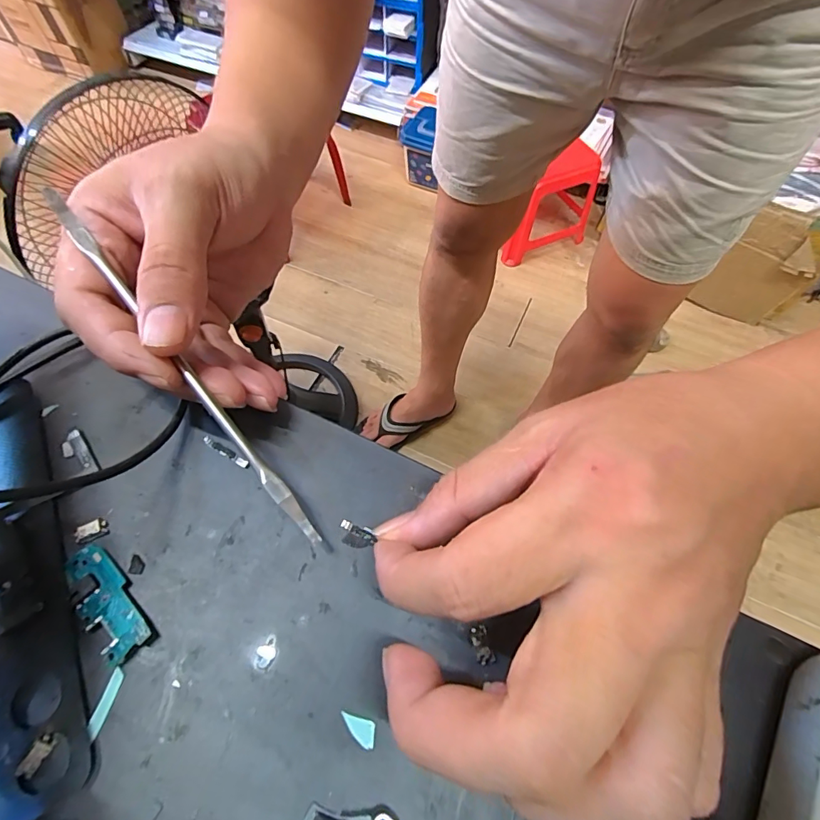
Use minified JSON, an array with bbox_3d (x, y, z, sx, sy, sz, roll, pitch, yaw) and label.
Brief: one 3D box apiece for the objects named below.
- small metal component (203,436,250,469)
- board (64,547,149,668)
[{"bbox_3d":[-0.078,0.018,0.195,0.024,0.004,0.004,26,62,13],"label":"small metal component"},{"bbox_3d":[-0.108,0.067,0.163,0.016,0.004,0.044,-34,66,-20],"label":"board"}]

